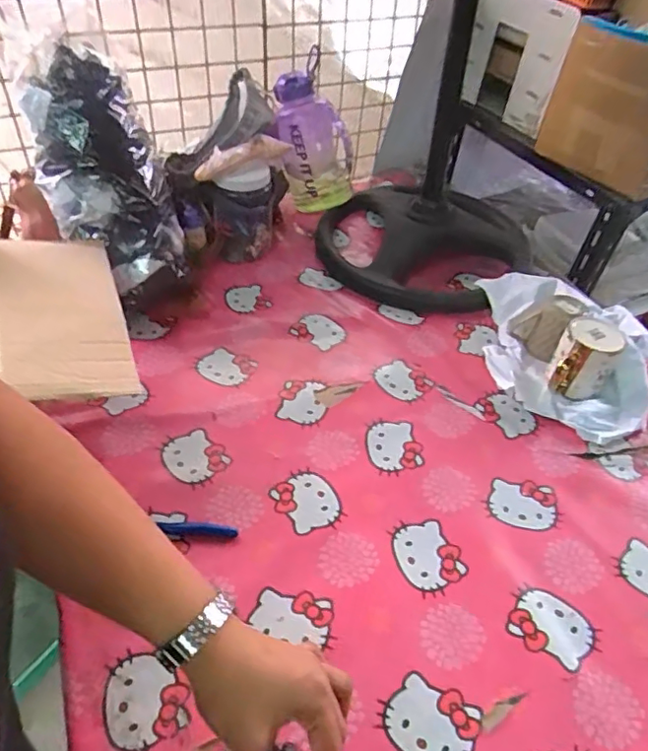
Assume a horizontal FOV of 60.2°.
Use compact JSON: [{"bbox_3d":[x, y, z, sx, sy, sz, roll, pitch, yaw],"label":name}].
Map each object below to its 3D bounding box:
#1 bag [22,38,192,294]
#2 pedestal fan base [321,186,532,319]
[{"bbox_3d":[-0.318,-0.291,0.813,0.159,0.339,0.079,-31,21,-30],"label":"bag"},{"bbox_3d":[0.185,-0.258,1.034,0.381,0.090,0.362,2,45,-2],"label":"pedestal fan base"}]

